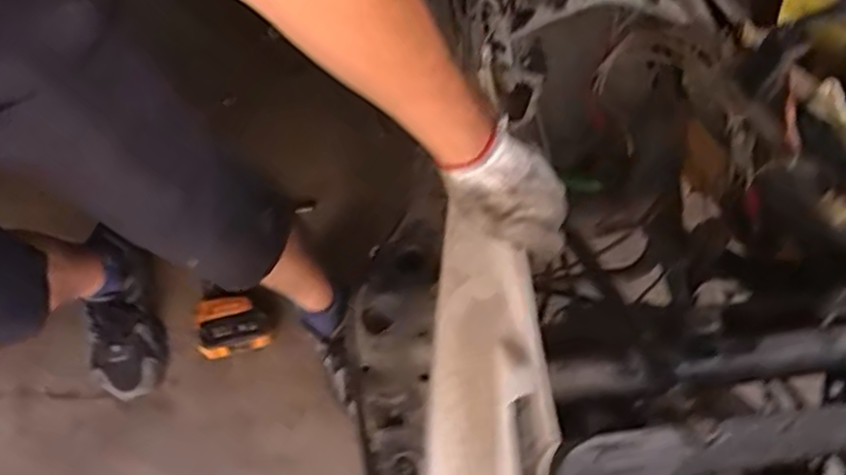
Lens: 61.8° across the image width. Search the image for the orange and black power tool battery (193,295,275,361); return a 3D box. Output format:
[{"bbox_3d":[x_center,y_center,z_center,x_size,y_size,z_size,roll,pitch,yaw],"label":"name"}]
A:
[{"bbox_3d":[-0.300,0.141,1.121,0.109,0.089,0.081,-15,72,-8],"label":"orange and black power tool battery"}]

